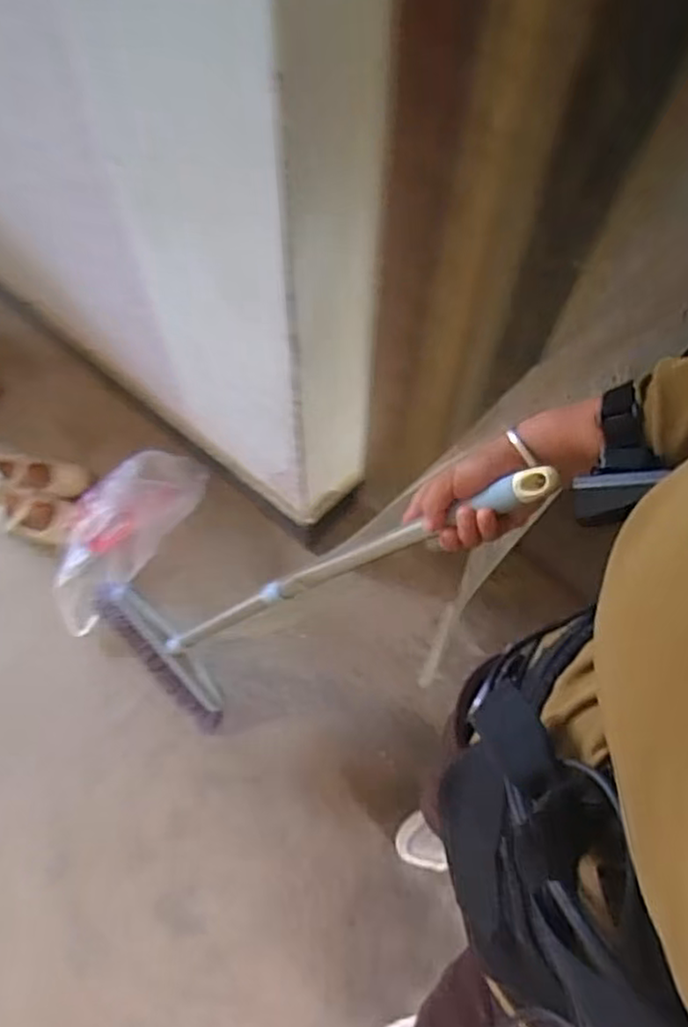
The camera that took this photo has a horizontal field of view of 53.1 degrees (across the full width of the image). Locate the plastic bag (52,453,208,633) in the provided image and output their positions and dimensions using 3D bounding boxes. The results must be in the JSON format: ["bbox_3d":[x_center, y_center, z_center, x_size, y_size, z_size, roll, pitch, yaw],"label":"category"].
[{"bbox_3d":[-0.448,0.025,1.334,0.186,0.107,0.395,33,78,14],"label":"plastic bag"}]

